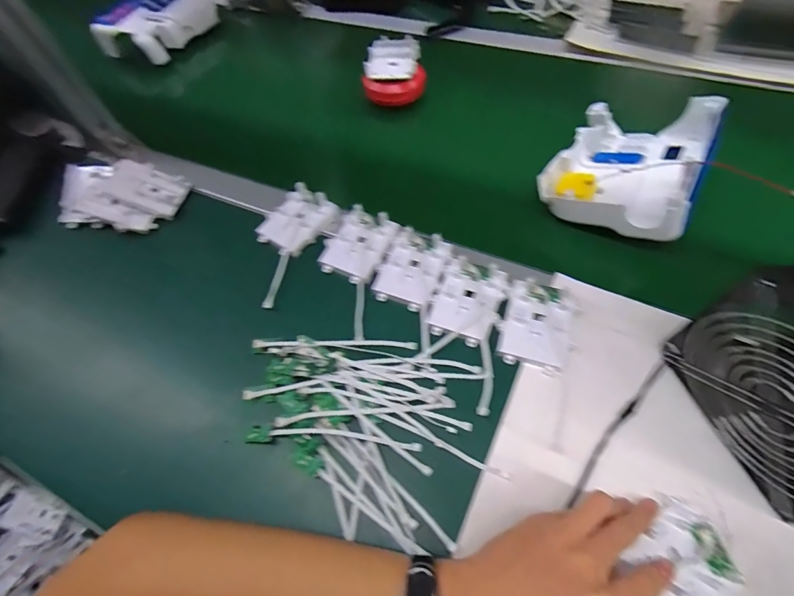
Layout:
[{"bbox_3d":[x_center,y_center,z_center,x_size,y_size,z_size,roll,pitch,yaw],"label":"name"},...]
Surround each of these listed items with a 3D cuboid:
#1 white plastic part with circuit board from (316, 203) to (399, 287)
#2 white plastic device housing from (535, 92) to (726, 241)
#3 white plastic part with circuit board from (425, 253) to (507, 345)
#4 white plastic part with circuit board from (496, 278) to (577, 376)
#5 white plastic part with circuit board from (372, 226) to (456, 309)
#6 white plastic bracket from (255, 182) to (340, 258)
[{"bbox_3d":[-0.045,-0.063,0.452,0.068,0.021,0.084,22,66,18],"label":"white plastic part with circuit board"},{"bbox_3d":[0.260,-0.158,0.445,0.146,0.062,0.185,28,67,20],"label":"white plastic device housing"},{"bbox_3d":[0.072,0.001,0.404,0.066,0.022,0.083,18,64,16],"label":"white plastic part with circuit board"},{"bbox_3d":[0.136,0.027,0.388,0.065,0.014,0.082,16,64,15],"label":"white plastic part with circuit board"},{"bbox_3d":[0.015,-0.034,0.431,0.065,0.017,0.087,21,65,17],"label":"white plastic part with circuit board"},{"bbox_3d":[-0.123,-0.094,0.485,0.068,0.029,0.088,29,68,20],"label":"white plastic bracket"}]

